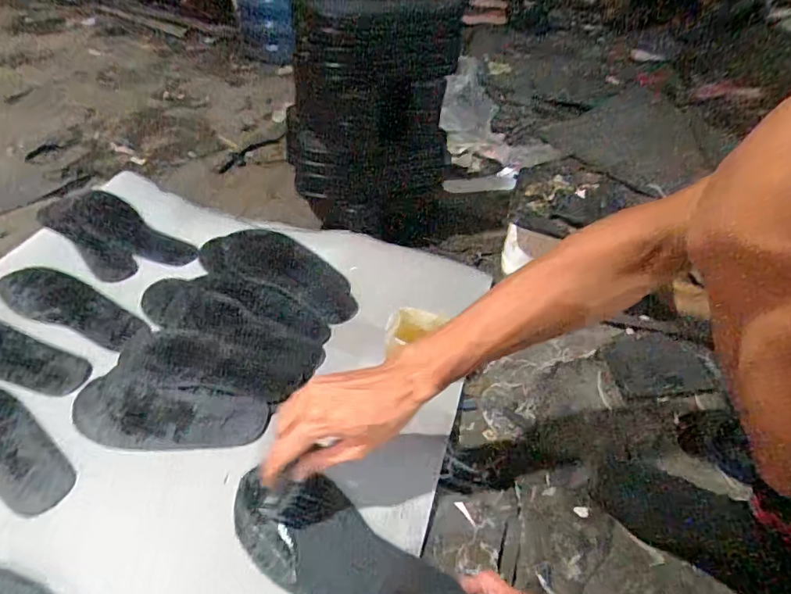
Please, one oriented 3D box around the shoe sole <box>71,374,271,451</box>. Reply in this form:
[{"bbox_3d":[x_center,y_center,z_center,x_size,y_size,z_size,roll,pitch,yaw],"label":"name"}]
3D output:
[{"bbox_3d":[-0.272,0.145,0.591,0.237,0.012,0.090,7,49,8],"label":"shoe sole"}]

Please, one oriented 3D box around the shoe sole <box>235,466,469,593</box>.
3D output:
[{"bbox_3d":[-0.051,0.246,0.473,0.240,0.019,0.096,23,46,11],"label":"shoe sole"}]

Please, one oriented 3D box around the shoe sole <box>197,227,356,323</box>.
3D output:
[{"bbox_3d":[-0.188,-0.051,0.809,0.287,0.014,0.125,24,46,17],"label":"shoe sole"}]

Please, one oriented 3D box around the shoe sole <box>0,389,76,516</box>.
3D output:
[{"bbox_3d":[-0.459,0.164,0.561,0.226,0.010,0.084,24,46,17],"label":"shoe sole"}]

